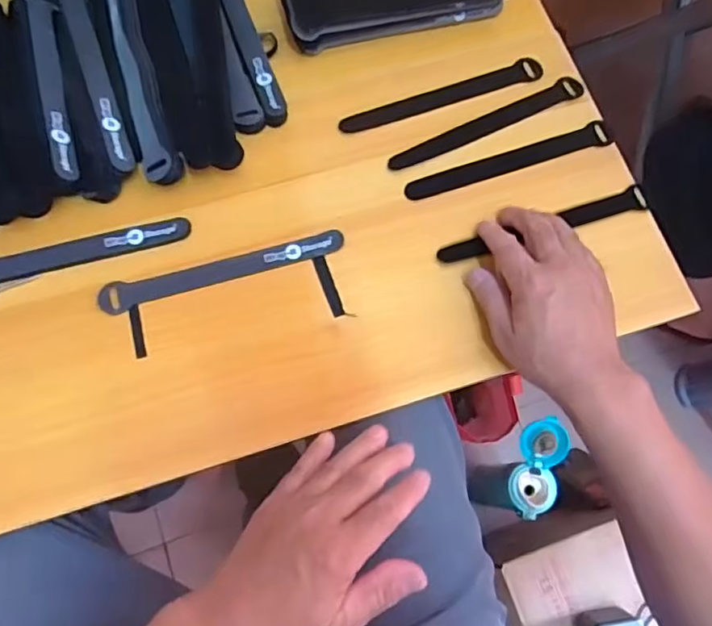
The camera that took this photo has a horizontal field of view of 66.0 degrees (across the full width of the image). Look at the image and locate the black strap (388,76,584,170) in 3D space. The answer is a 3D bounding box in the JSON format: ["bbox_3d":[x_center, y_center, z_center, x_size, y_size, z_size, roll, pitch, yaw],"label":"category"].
[{"bbox_3d":[0.119,-0.173,0.500,0.195,0.008,0.021,-24,76,-8],"label":"black strap"}]

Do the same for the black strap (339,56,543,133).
[{"bbox_3d":[0.079,-0.201,0.507,0.195,0.007,0.023,-18,75,-7],"label":"black strap"}]

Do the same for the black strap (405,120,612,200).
[{"bbox_3d":[0.136,-0.136,0.489,0.192,0.008,0.023,-18,75,-7],"label":"black strap"}]

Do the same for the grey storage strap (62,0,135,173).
[{"bbox_3d":[-0.223,-0.208,0.465,0.023,0.021,0.194,-18,75,-7],"label":"grey storage strap"}]

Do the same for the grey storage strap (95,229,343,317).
[{"bbox_3d":[-0.108,-0.034,0.452,0.197,0.008,0.024,-14,74,-6],"label":"grey storage strap"}]

